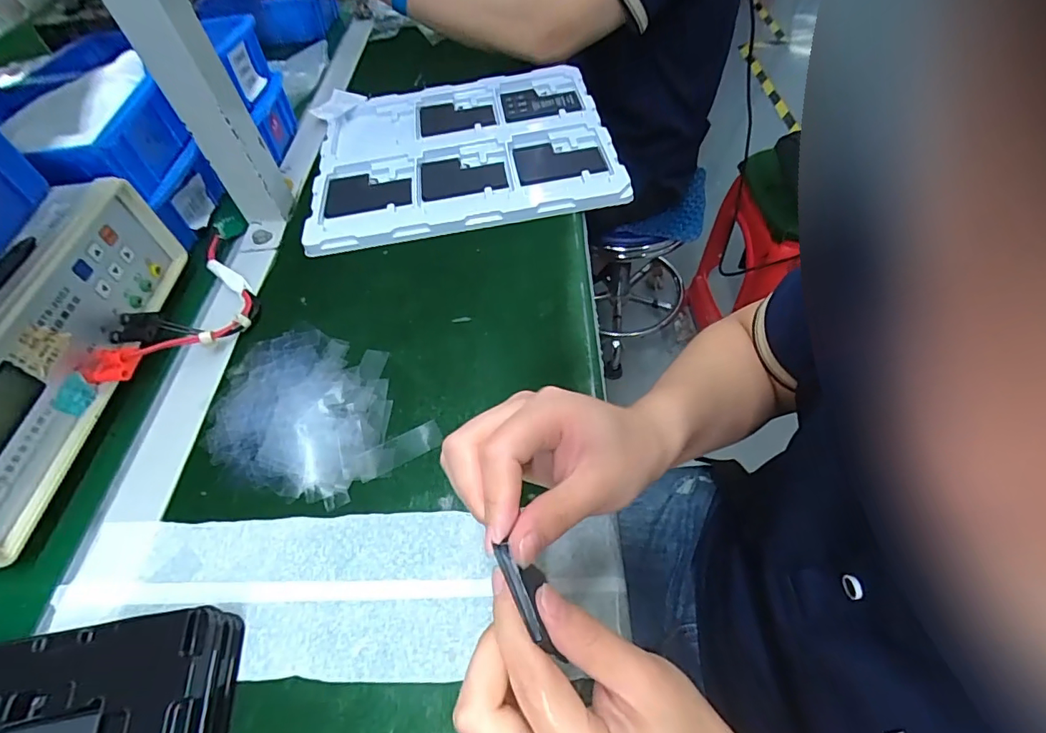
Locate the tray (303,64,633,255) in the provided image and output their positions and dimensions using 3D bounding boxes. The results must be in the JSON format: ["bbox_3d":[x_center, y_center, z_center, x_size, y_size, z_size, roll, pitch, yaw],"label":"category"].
[{"bbox_3d":[-0.069,-0.241,0.552,0.315,0.025,0.264,-10,54,-2],"label":"tray"}]

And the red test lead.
[{"bbox_3d":[-0.308,-0.054,0.429,0.124,0.038,0.148,-31,57,-16],"label":"red test lead"}]

